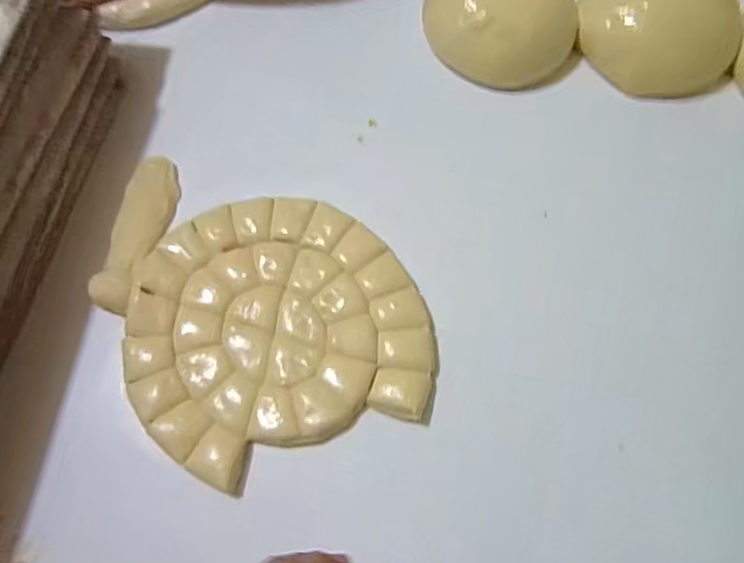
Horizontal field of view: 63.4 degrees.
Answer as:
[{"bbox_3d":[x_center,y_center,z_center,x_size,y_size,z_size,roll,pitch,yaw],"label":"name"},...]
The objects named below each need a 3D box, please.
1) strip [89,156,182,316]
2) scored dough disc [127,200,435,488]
[{"bbox_3d":[-0.243,-0.053,0.626,0.052,0.021,0.176,8,69,6],"label":"strip"},{"bbox_3d":[-0.098,0.039,0.584,0.272,0.021,0.250,-21,69,-5],"label":"scored dough disc"}]

